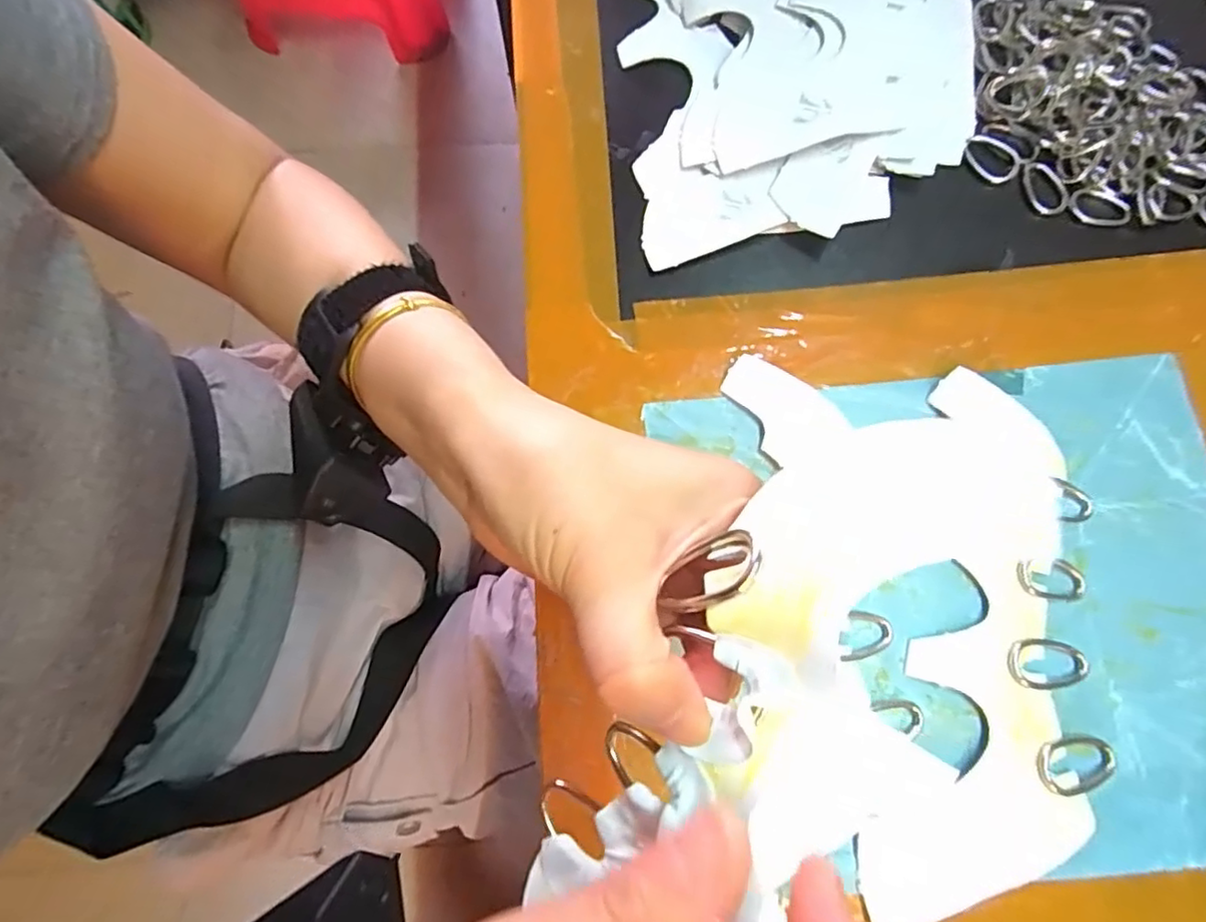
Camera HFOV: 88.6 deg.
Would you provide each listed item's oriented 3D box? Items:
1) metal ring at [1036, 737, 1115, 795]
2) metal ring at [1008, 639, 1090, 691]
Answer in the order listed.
[{"bbox_3d":[0.187,0.120,0.243,0.032,0.004,0.019,-10,76,-2],"label":"metal ring"},{"bbox_3d":[0.184,0.083,0.252,0.034,0.004,0.020,4,76,1],"label":"metal ring"}]

